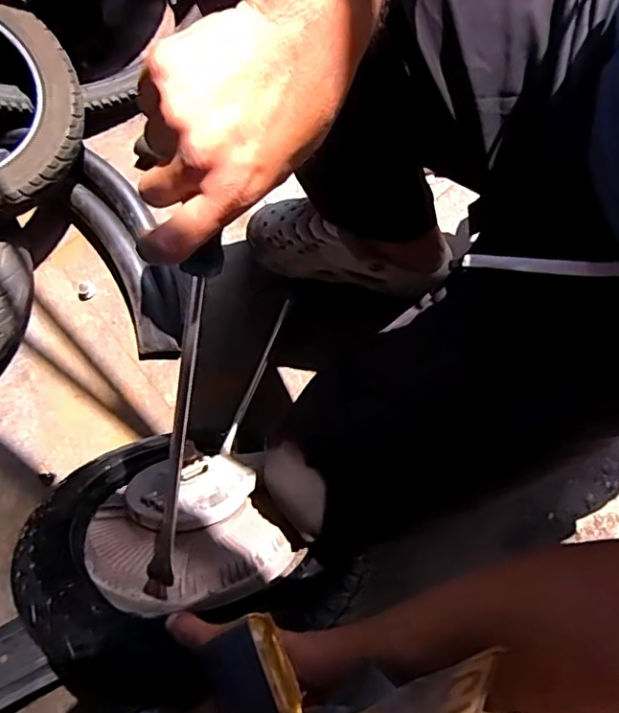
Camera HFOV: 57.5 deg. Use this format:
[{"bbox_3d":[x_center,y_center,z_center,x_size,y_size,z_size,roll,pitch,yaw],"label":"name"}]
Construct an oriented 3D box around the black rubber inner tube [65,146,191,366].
[{"bbox_3d":[-0.260,-0.148,0.815,0.105,0.046,0.322,-27,81,-4],"label":"black rubber inner tube"}]

